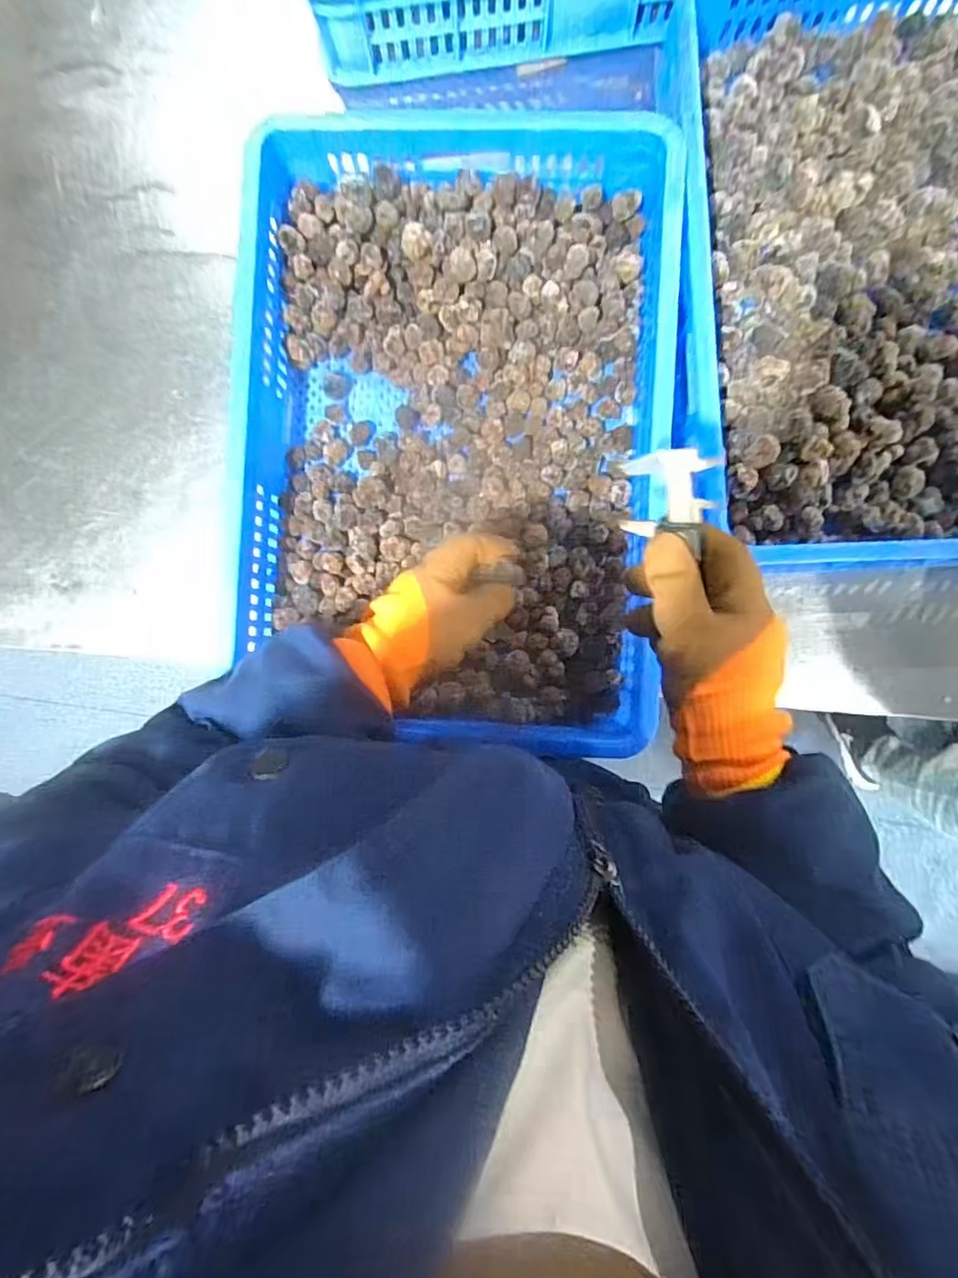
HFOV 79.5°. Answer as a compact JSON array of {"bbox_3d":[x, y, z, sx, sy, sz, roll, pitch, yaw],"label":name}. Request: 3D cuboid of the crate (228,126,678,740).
[{"bbox_3d":[-0.026,-0.200,0.574,0.391,0.094,0.564,4,89,5],"label":"crate"}]

